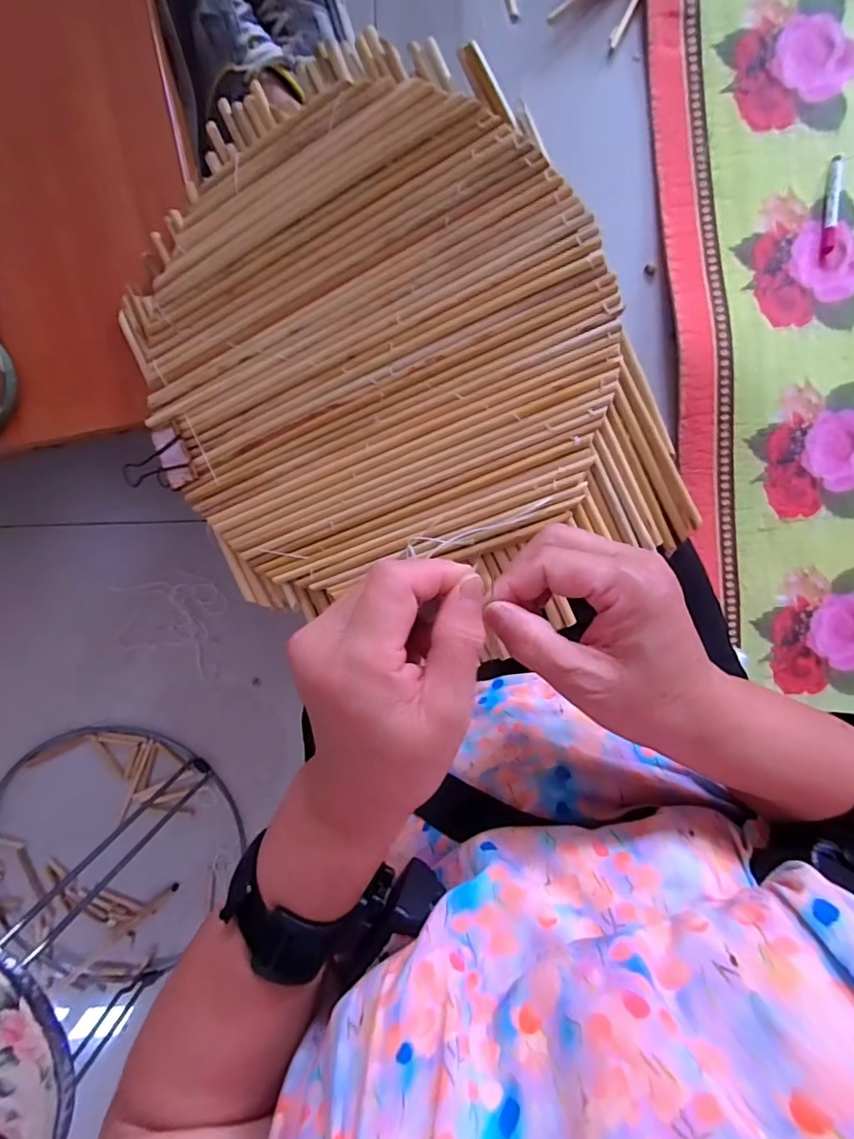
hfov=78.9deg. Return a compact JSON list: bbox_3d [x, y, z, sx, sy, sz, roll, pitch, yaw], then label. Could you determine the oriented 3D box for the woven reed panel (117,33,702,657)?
[{"bbox_3d":[-0.037,-0.138,0.374,0.329,0.021,0.386,-30,91,13],"label":"woven reed panel"}]

